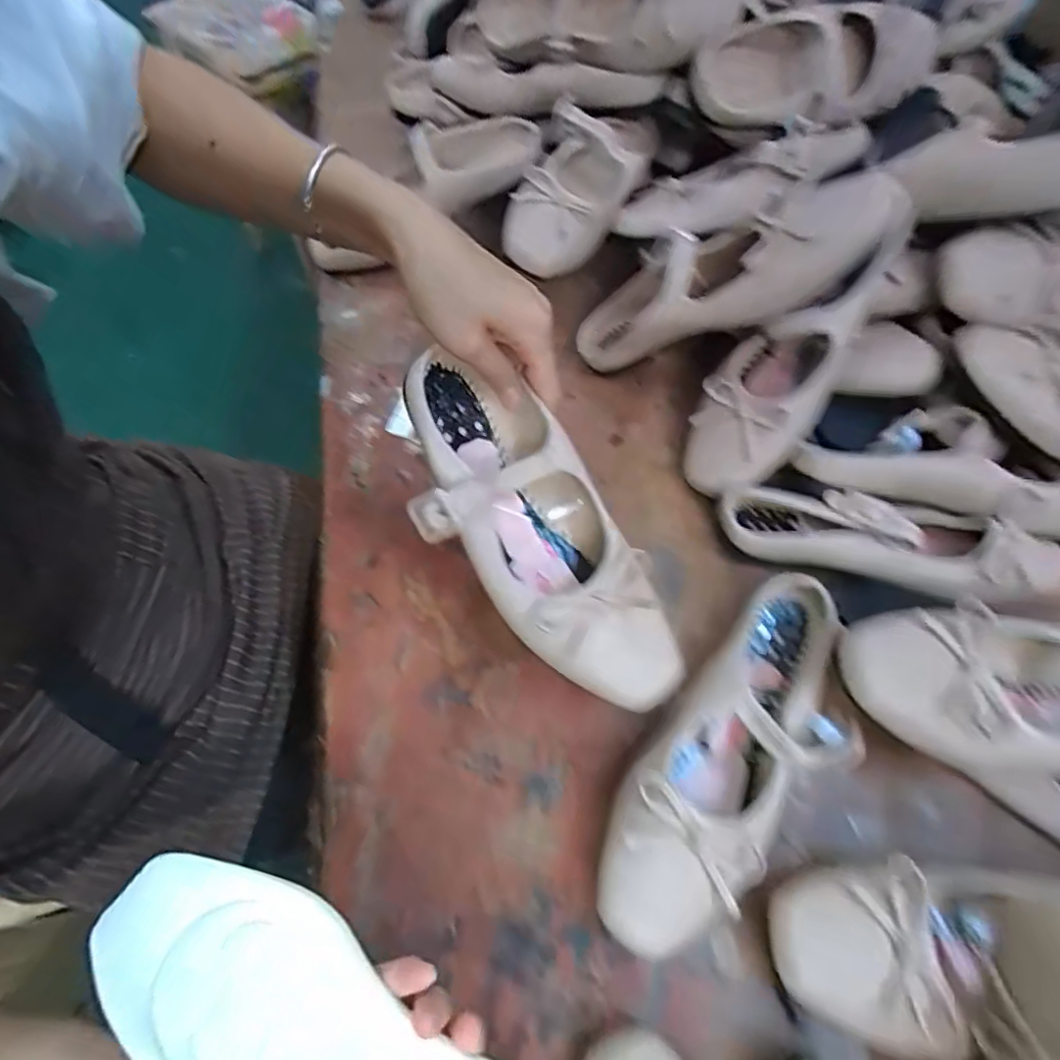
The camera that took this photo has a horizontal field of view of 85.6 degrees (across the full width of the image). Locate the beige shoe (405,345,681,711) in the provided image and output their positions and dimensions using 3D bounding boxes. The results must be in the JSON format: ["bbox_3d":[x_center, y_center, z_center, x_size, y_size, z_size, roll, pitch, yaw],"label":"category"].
[{"bbox_3d":[-0.002,0.001,0.328,0.094,0.059,0.229,-32,81,-16],"label":"beige shoe"}]

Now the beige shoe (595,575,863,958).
[{"bbox_3d":[0.126,0.130,0.342,0.084,0.053,0.238,39,67,18],"label":"beige shoe"}]

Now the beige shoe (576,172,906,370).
[{"bbox_3d":[0.135,-0.189,0.433,0.236,0.046,0.088,-7,52,44],"label":"beige shoe"}]

